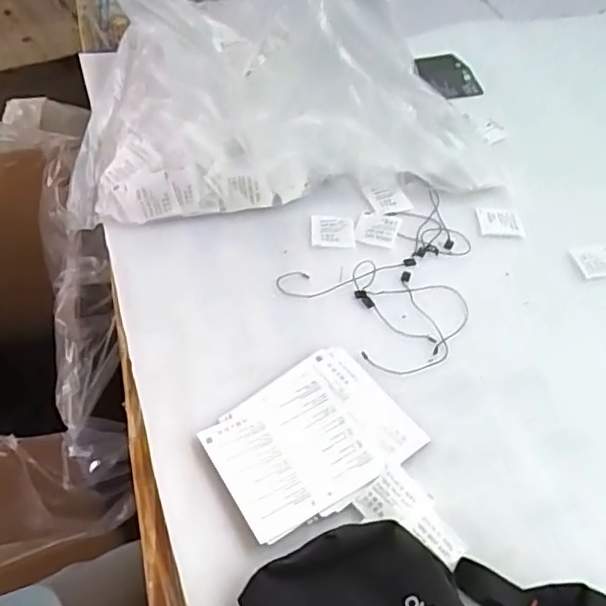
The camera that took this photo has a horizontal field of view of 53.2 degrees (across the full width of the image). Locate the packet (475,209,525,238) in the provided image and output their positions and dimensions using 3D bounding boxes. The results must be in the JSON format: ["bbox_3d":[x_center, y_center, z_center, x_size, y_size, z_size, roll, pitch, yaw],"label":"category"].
[{"bbox_3d":[0.197,-0.080,0.604,0.044,0.004,0.035,4,49,0],"label":"packet"}]

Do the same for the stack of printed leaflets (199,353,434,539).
[{"bbox_3d":[0.006,0.096,0.433,0.140,0.011,0.105,-30,57,-26],"label":"stack of printed leaflets"}]

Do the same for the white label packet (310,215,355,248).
[{"bbox_3d":[0.028,-0.068,0.580,0.042,0.004,0.042,2,49,-2],"label":"white label packet"}]

